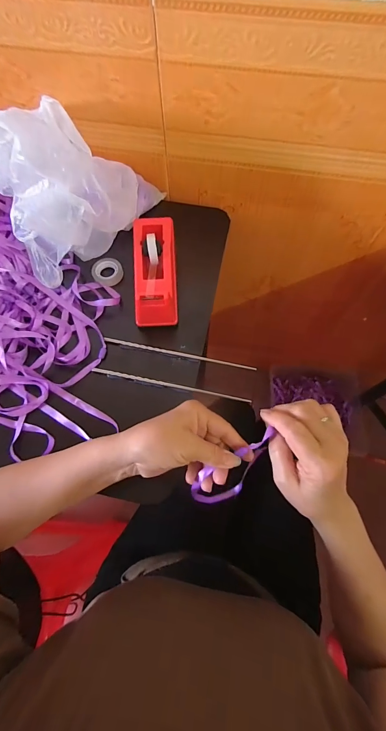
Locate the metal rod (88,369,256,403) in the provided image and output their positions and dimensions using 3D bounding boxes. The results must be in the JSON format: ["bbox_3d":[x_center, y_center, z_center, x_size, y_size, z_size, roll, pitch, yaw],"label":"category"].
[{"bbox_3d":[-0.031,0.027,0.433,0.220,0.005,0.005,10,69,5],"label":"metal rod"}]

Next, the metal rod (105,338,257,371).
[{"bbox_3d":[-0.021,-0.016,0.450,0.216,0.011,0.007,11,69,6],"label":"metal rod"}]

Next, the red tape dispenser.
[{"bbox_3d":[-0.056,-0.138,0.463,0.063,0.072,0.155,-2,68,0],"label":"red tape dispenser"}]

